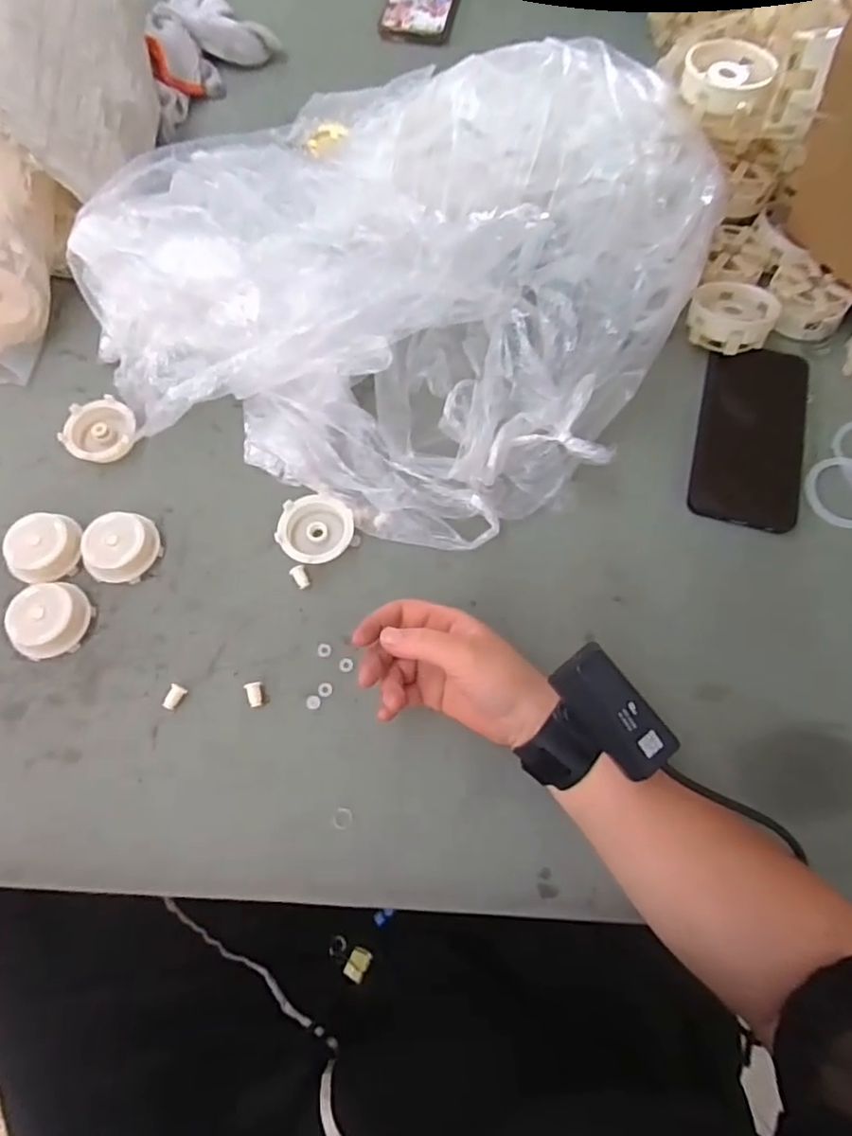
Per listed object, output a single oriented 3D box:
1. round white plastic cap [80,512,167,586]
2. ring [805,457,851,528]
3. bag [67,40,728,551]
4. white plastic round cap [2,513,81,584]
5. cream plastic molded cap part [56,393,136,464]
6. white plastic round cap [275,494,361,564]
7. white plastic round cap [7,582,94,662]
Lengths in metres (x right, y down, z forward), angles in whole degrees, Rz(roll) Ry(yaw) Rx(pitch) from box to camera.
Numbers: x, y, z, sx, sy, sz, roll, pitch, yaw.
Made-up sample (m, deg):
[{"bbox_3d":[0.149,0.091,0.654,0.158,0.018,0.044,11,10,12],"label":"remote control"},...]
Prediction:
[{"bbox_3d":[-0.222,-0.013,0.437,0.051,0.029,0.043,-4,69,0],"label":"round white plastic cap"},{"bbox_3d":[0.318,-0.059,0.458,0.059,0.009,0.056,1,74,-2],"label":"ring"},{"bbox_3d":[-0.011,-0.252,0.467,0.404,0.134,0.420,28,73,11],"label":"bag"},{"bbox_3d":[-0.278,-0.013,0.439,0.047,0.028,0.049,0,69,1],"label":"white plastic round cap"},{"bbox_3d":[-0.258,-0.108,0.480,0.054,0.018,0.056,0,69,1],"label":"cream plastic molded cap part"},{"bbox_3d":[-0.080,-0.028,0.444,0.054,0.014,0.055,0,69,1],"label":"white plastic round cap"},{"bbox_3d":[-0.260,0.036,0.416,0.049,0.025,0.045,0,69,1],"label":"white plastic round cap"}]

